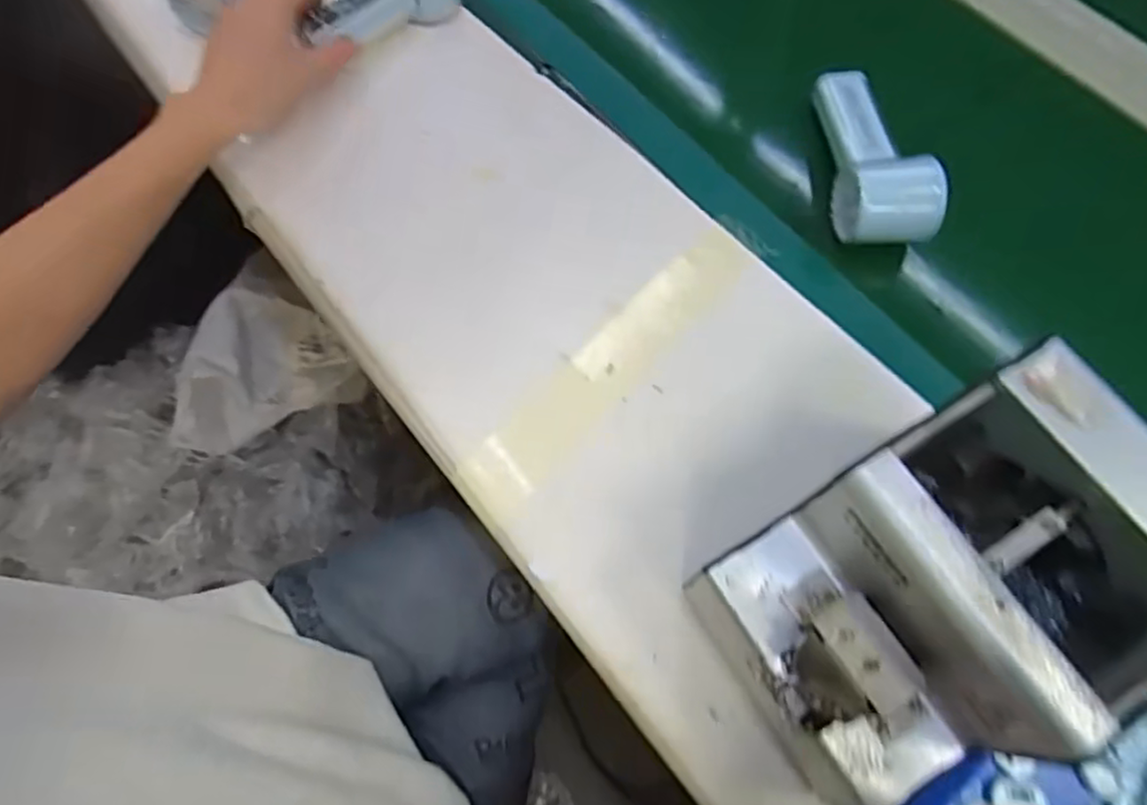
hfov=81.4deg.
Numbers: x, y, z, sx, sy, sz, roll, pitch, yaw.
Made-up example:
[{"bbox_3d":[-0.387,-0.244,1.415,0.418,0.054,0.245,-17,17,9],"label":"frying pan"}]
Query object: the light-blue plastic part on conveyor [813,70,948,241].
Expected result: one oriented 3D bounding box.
[{"bbox_3d":[0.216,-0.186,0.487,0.059,0.048,0.151,-5,67,-3],"label":"light-blue plastic part on conveyor"}]

